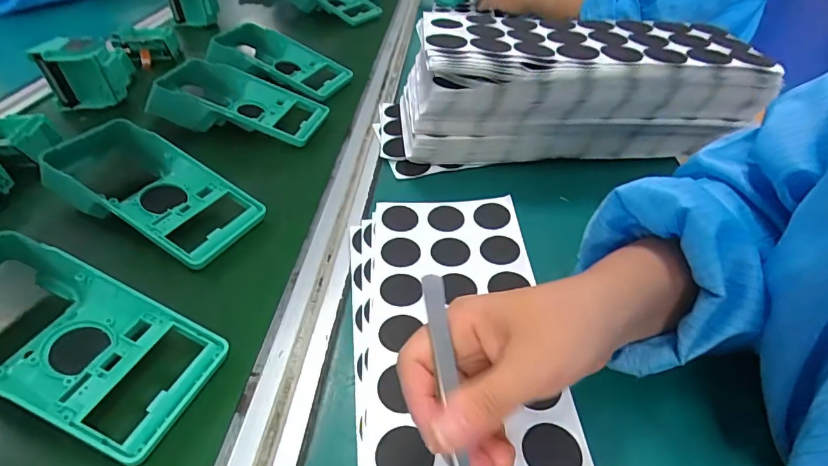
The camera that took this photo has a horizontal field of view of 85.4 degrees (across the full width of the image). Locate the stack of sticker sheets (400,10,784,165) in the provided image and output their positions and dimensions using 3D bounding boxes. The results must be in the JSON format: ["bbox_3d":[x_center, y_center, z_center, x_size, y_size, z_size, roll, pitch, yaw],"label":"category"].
[{"bbox_3d":[0.140,-0.138,0.440,0.322,0.110,0.126,-2,41,-4],"label":"stack of sticker sheets"}]

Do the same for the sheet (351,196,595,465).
[{"bbox_3d":[0.026,0.082,0.265,0.124,0.007,0.311,-4,42,-1],"label":"sheet"}]

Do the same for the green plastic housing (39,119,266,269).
[{"bbox_3d":[-0.231,-0.041,0.380,0.198,0.051,0.085,20,44,21],"label":"green plastic housing"}]

